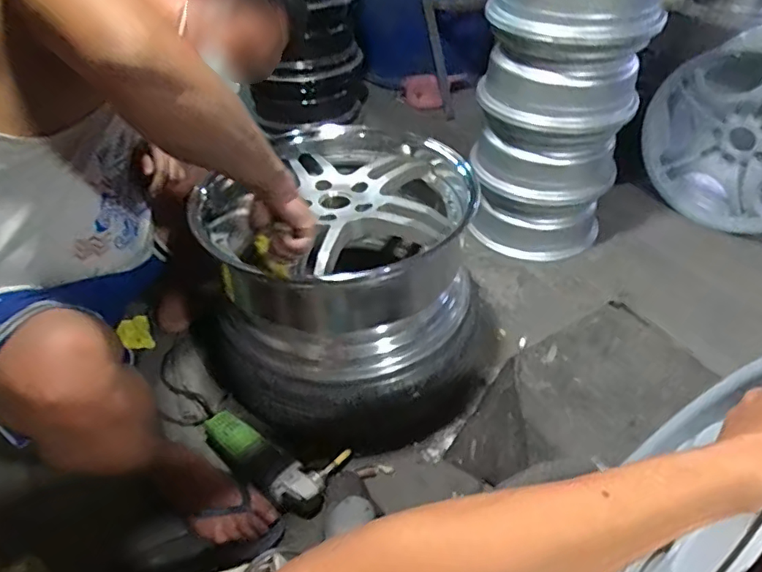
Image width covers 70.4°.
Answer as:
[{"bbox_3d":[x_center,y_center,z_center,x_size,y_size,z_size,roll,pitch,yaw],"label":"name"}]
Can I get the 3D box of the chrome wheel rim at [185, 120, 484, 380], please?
[{"bbox_3d":[-0.063,-0.098,0.999,0.466,0.222,0.465,-1,43,1],"label":"chrome wheel rim"}]

